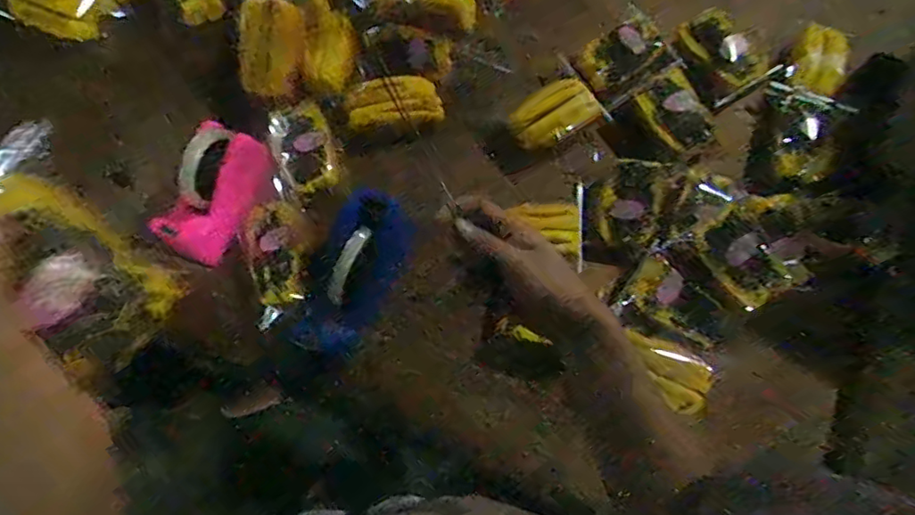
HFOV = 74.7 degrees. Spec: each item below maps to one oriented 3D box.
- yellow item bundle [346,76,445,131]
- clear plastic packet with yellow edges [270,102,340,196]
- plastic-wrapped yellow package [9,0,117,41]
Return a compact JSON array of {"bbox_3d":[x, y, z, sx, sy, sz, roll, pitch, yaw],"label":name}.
[{"bbox_3d":[-0.076,-0.187,0.719,0.116,0.037,0.059,-3,78,-1],"label":"yellow item bundle"},{"bbox_3d":[-0.176,-0.124,0.690,0.065,0.028,0.100,-22,79,-5],"label":"clear plastic packet with yellow edges"},{"bbox_3d":[-0.481,-0.304,0.718,0.125,0.029,0.078,20,78,4],"label":"plastic-wrapped yellow package"}]

